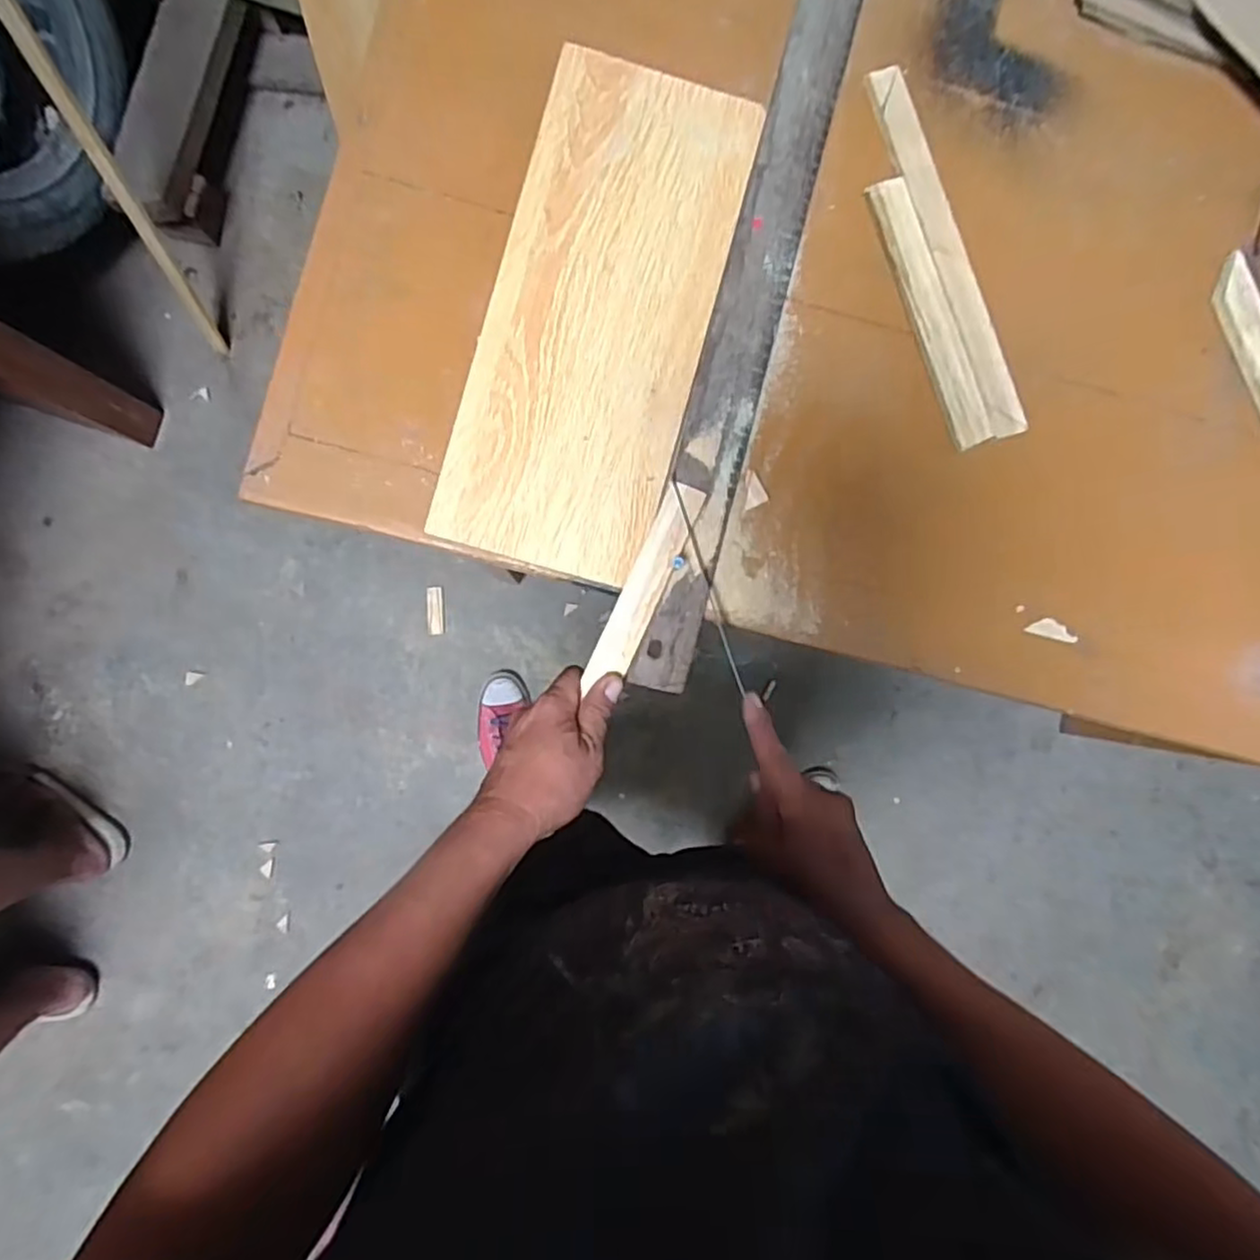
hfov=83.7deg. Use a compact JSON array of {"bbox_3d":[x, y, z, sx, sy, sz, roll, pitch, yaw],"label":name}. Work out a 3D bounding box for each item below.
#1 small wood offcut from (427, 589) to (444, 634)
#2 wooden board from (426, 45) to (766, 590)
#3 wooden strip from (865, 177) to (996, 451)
[{"bbox_3d":[-0.359,-0.035,1.298,0.030,0.004,0.089,-1,88,-3],"label":"small wood offcut"},{"bbox_3d":[-0.023,-0.227,0.520,0.156,0.016,0.368,15,89,-3],"label":"wooden board"},{"bbox_3d":[0.229,-0.240,0.535,0.029,0.008,0.206,-20,91,-3],"label":"wooden strip"}]

